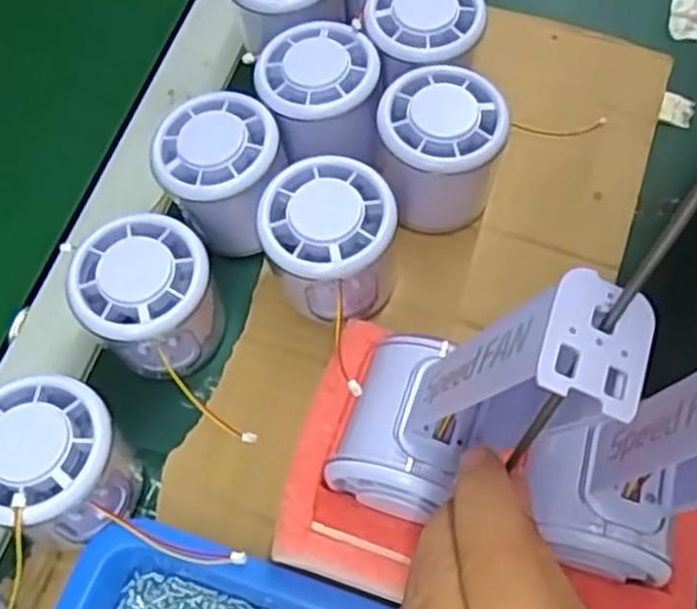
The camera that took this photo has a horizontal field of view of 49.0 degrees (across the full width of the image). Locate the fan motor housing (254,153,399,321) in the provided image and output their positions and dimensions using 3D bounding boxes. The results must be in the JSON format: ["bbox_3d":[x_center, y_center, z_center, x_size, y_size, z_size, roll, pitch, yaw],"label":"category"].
[{"bbox_3d":[-0.009,-0.024,0.338,0.056,0.062,0.057,0,64,0],"label":"fan motor housing"}]

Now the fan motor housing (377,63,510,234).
[{"bbox_3d":[0.041,-0.071,0.359,0.054,0.059,0.055,0,64,0],"label":"fan motor housing"}]

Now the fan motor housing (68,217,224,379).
[{"bbox_3d":[-0.086,-0.001,0.334,0.057,0.052,0.056,0,64,0],"label":"fan motor housing"}]

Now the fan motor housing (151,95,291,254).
[{"bbox_3d":[-0.058,-0.059,0.357,0.054,0.055,0.058,0,64,0],"label":"fan motor housing"}]

